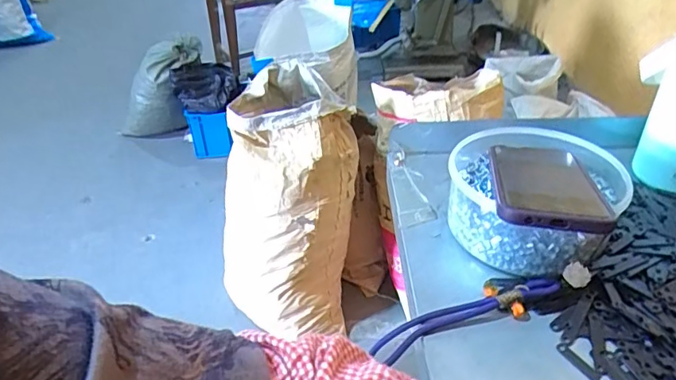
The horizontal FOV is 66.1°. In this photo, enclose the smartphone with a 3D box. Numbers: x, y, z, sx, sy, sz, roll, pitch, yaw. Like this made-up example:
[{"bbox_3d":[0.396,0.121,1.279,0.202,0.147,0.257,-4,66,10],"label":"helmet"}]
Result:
[{"bbox_3d":[0.172,-0.006,0.434,0.082,0.016,0.158,3,21,13],"label":"smartphone"}]

